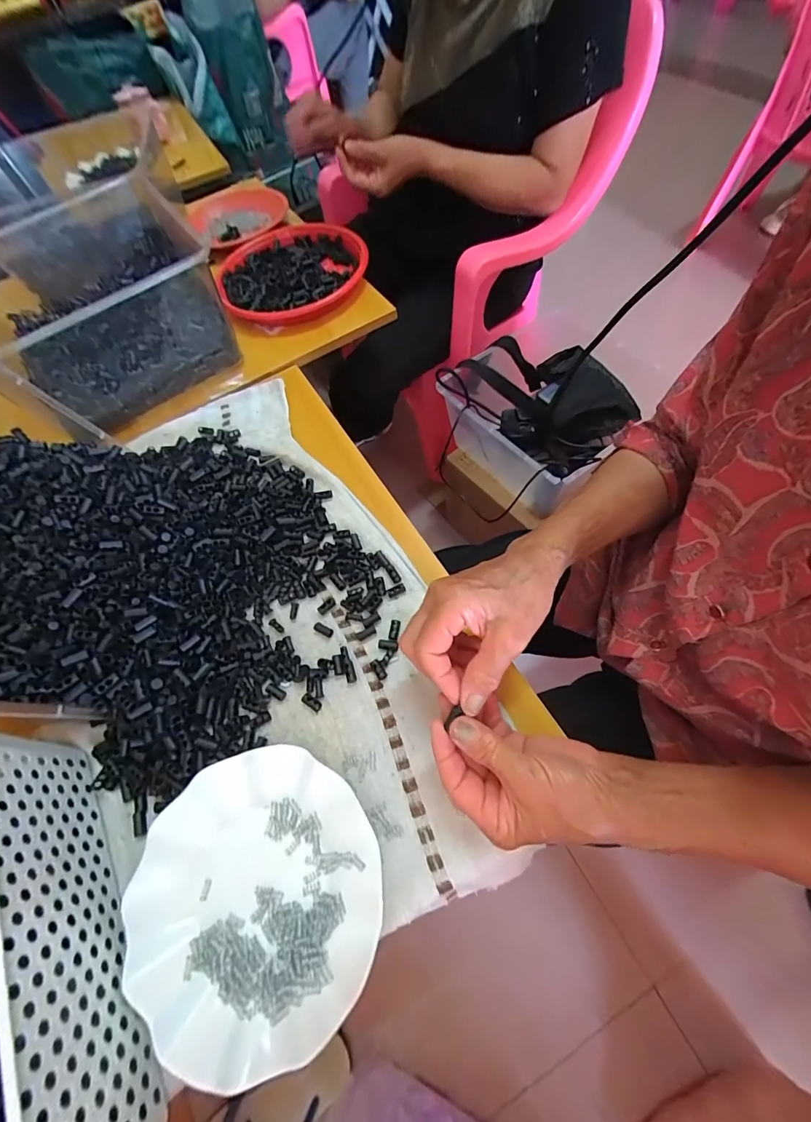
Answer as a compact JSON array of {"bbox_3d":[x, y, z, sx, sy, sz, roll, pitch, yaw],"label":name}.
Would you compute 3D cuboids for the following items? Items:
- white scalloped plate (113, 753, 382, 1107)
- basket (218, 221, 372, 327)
[{"bbox_3d":[-0.110,0.243,0.304,0.178,0.016,0.179,-3,63,5],"label":"white scalloped plate"},{"bbox_3d":[-0.184,-0.476,0.675,0.240,0.036,0.256,-16,63,-1],"label":"basket"}]

